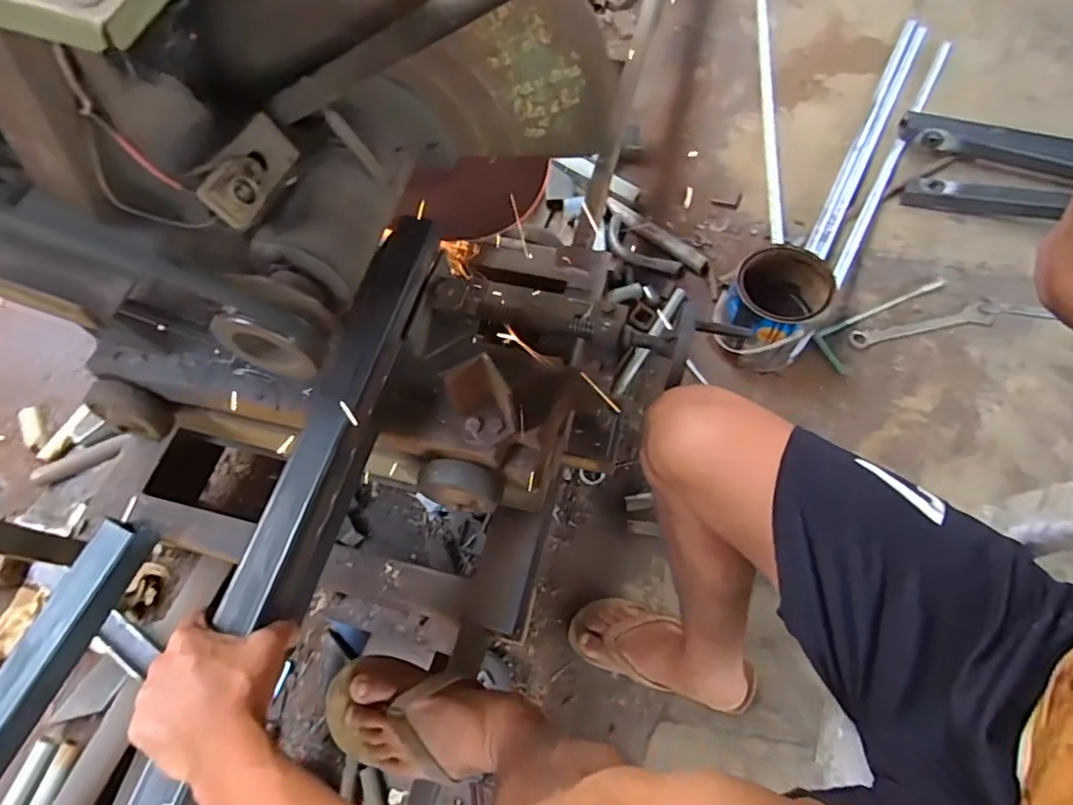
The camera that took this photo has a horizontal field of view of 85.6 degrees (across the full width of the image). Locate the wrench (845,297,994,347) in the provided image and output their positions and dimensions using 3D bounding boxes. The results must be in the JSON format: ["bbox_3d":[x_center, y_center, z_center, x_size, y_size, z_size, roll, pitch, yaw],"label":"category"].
[{"bbox_3d":[0.724,-0.140,1.085,0.277,0.012,0.050,-13,64,-4],"label":"wrench"}]

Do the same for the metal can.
[{"bbox_3d":[0.411,-0.165,1.027,0.161,0.151,0.171,-1,64,2],"label":"metal can"}]

